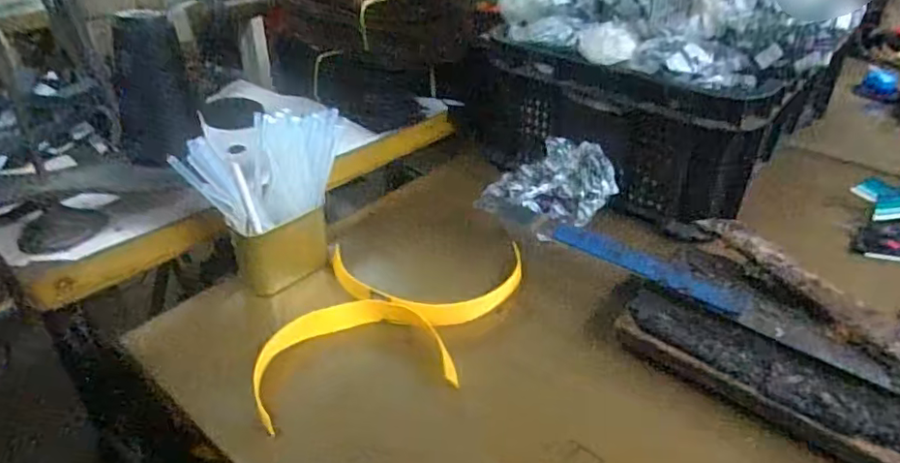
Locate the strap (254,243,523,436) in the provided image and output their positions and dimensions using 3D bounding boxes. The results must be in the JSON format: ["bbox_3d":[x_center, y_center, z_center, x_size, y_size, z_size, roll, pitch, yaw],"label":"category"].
[{"bbox_3d":[-0.050,0.089,0.575,0.206,0.028,0.260,9,35,11],"label":"strap"}]

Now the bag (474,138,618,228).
[{"bbox_3d":[0.128,-0.062,0.754,0.161,0.086,0.111,6,34,7],"label":"bag"}]

